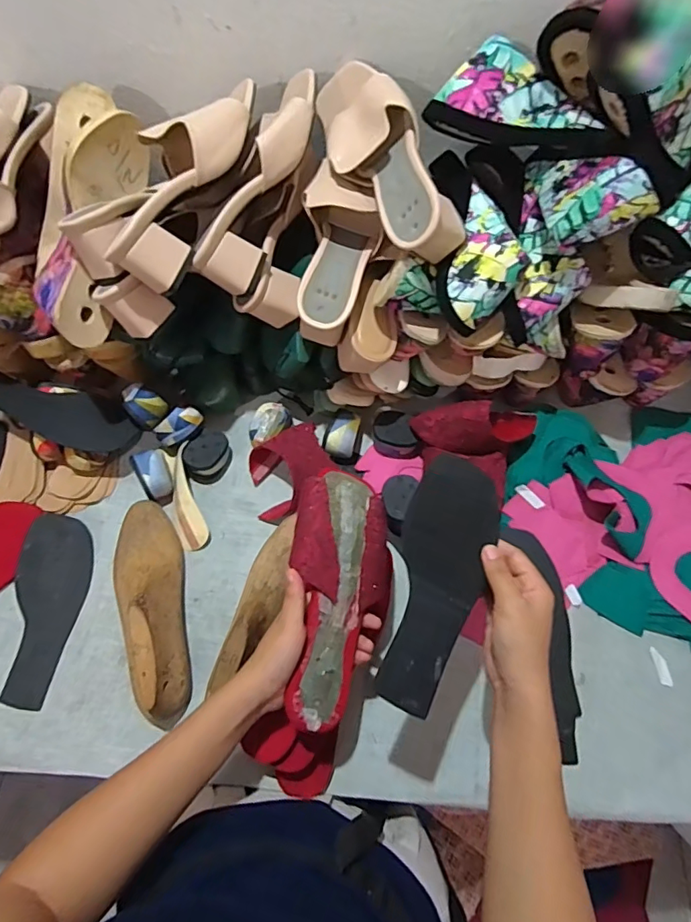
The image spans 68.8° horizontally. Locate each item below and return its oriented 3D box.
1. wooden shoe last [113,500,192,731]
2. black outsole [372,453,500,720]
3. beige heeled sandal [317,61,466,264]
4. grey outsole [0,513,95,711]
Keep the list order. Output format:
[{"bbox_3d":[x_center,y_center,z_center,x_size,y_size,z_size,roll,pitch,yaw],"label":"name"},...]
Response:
[{"bbox_3d":[-0.219,0.152,0.544,0.075,0.079,0.241,-10,66,-5],"label":"wooden shoe last"},{"bbox_3d":[0.076,0.096,0.409,0.072,0.021,0.196,15,73,7],"label":"black outsole"},{"bbox_3d":[0.045,-0.310,0.520,0.091,0.084,0.244,-38,69,25],"label":"beige heeled sandal"},{"bbox_3d":[-0.347,0.165,0.576,0.082,0.013,0.202,11,66,-6],"label":"grey outsole"}]

